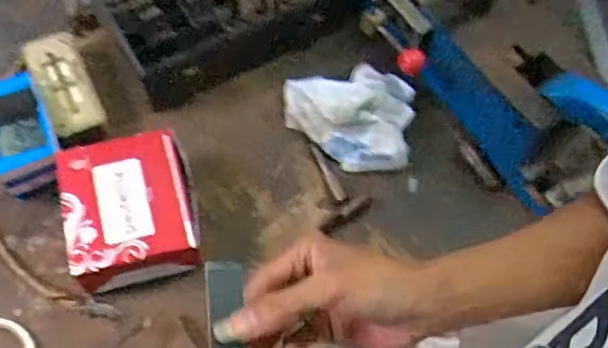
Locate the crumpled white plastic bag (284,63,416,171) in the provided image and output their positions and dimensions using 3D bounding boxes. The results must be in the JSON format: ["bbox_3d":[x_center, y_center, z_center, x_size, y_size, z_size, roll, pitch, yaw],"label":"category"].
[{"bbox_3d":[0.058,-0.067,0.734,0.148,0.045,0.123,-8,65,-7],"label":"crumpled white plastic bag"}]

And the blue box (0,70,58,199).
[{"bbox_3d":[-0.322,-0.041,0.701,0.072,0.068,0.125,-24,68,-14],"label":"blue box"}]

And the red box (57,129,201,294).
[{"bbox_3d":[-0.183,0.040,0.655,0.129,0.059,0.157,-12,65,-9],"label":"red box"}]

